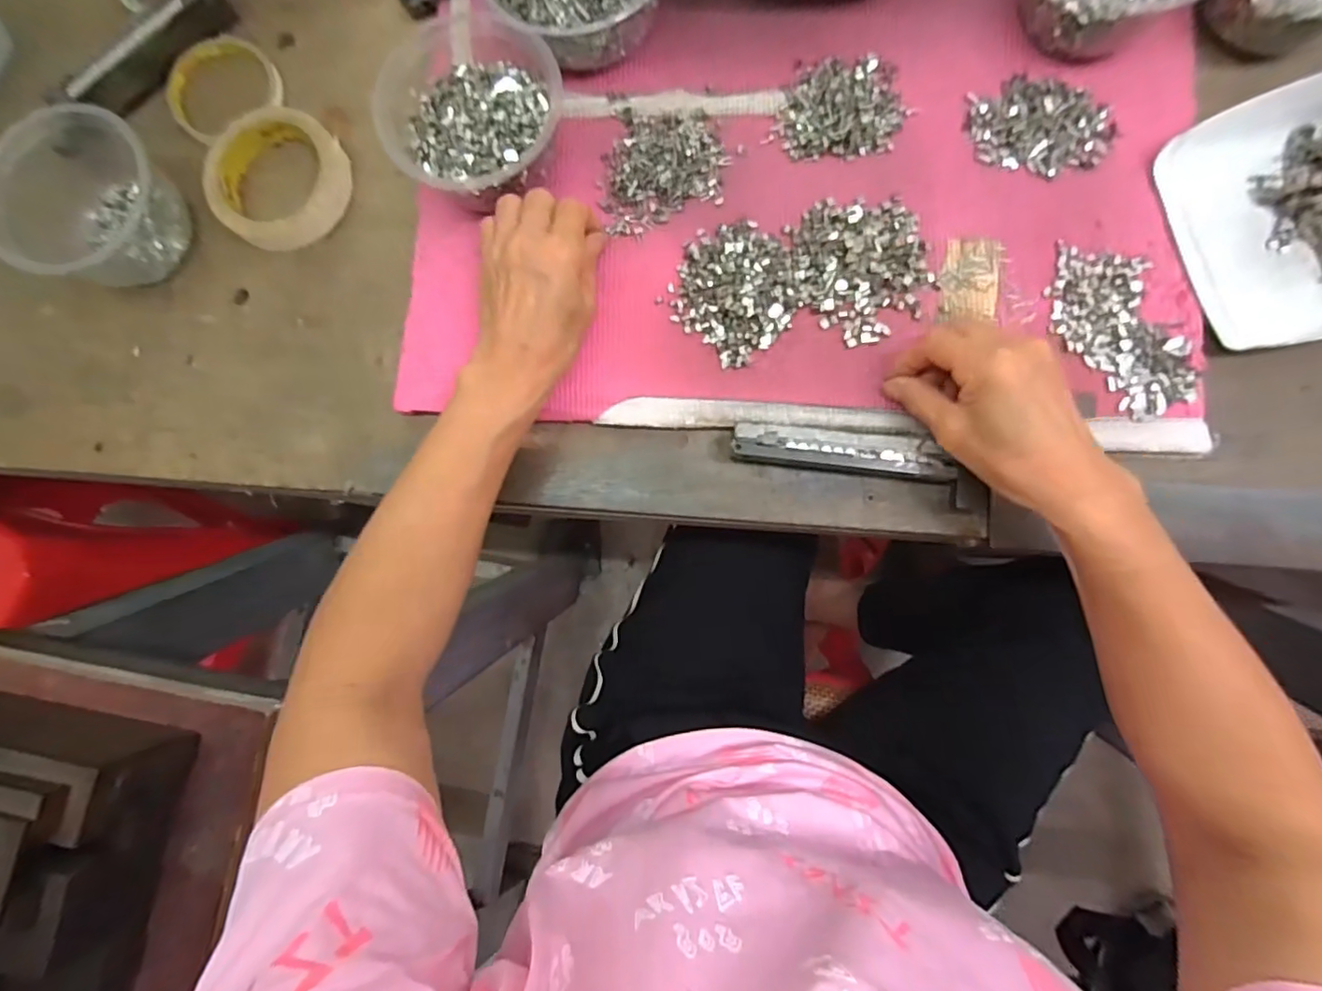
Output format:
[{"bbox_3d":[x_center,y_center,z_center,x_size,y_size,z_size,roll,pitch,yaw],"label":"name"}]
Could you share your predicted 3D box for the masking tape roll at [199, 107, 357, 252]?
[{"bbox_3d":[-0.277,-0.232,0.423,0.096,0.021,0.101,0,87,4],"label":"masking tape roll"}]

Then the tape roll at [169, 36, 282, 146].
[{"bbox_3d":[-0.338,-0.316,0.447,0.084,0.011,0.084,0,87,4],"label":"tape roll"}]

